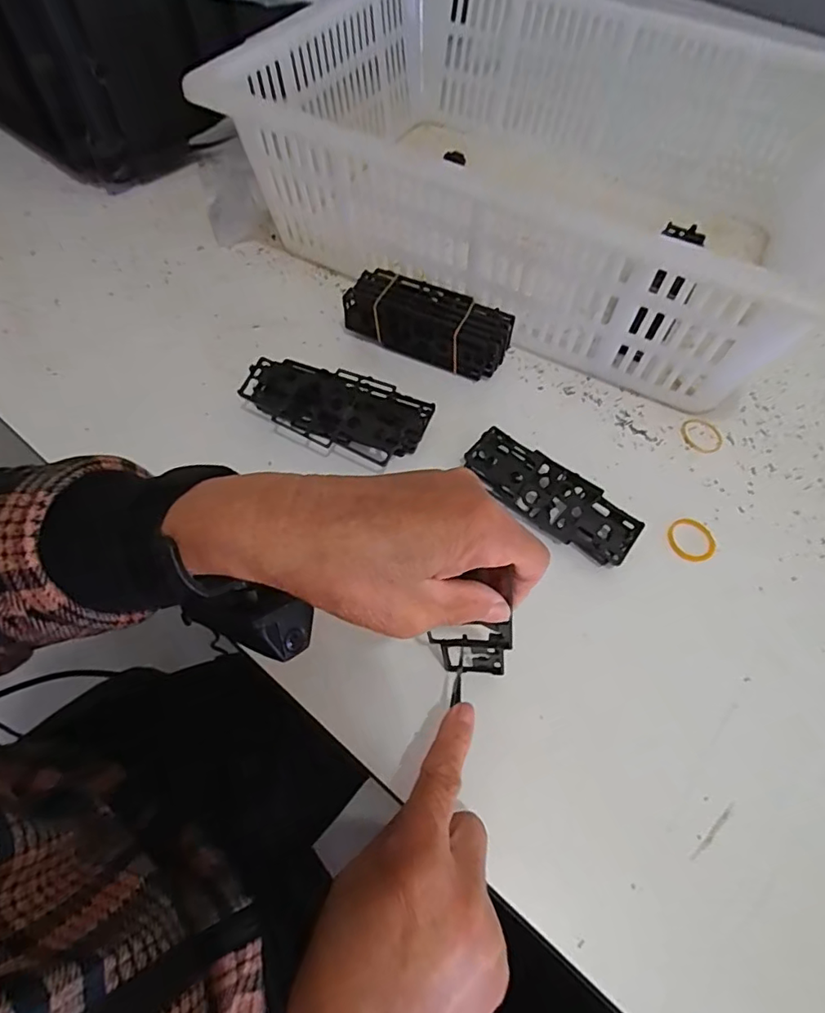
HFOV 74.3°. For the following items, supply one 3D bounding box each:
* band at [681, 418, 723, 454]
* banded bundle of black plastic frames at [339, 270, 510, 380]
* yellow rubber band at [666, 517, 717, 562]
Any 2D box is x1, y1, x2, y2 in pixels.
[{"bbox_3d":[0.223,-0.055,0.420,0.031,0.004,0.033,1,59,-1],"label":"band"},{"bbox_3d":[0.012,-0.147,0.439,0.131,0.044,0.047,20,61,10],"label":"banded bundle of black plastic frames"},{"bbox_3d":[0.190,0.022,0.370,0.032,0.004,0.032,-3,59,-3],"label":"yellow rubber band"}]

